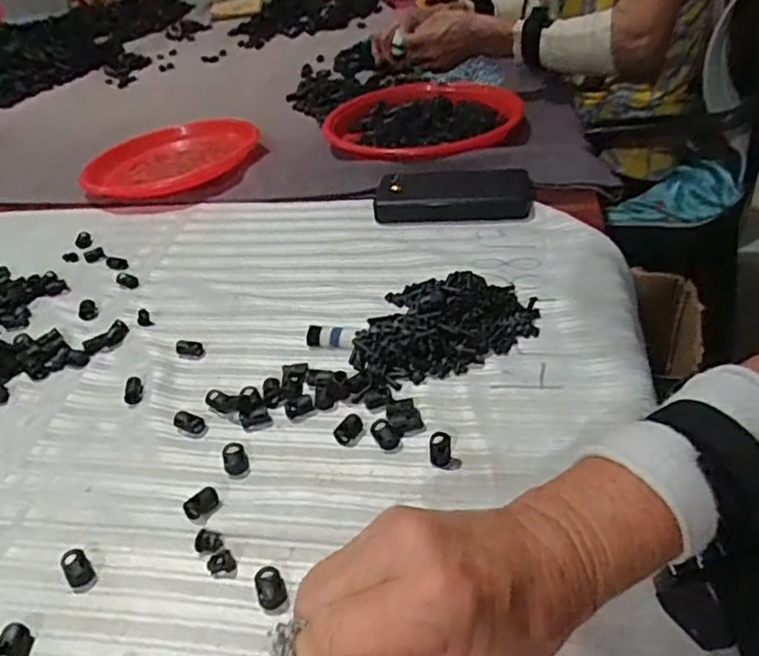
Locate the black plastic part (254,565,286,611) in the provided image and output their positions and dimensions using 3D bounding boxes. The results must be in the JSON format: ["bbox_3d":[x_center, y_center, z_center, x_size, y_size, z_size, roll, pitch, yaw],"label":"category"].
[{"bbox_3d":[-0.059,0.138,0.338,0.015,0.008,0.022,-18,39,-13],"label":"black plastic part"}]

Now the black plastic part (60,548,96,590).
[{"bbox_3d":[-0.169,0.133,0.352,0.013,0.008,0.021,-30,43,-26],"label":"black plastic part"}]

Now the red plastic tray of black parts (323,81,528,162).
[{"bbox_3d":[0.044,-0.228,0.707,0.223,0.039,0.163,4,40,15],"label":"red plastic tray of black parts"}]

